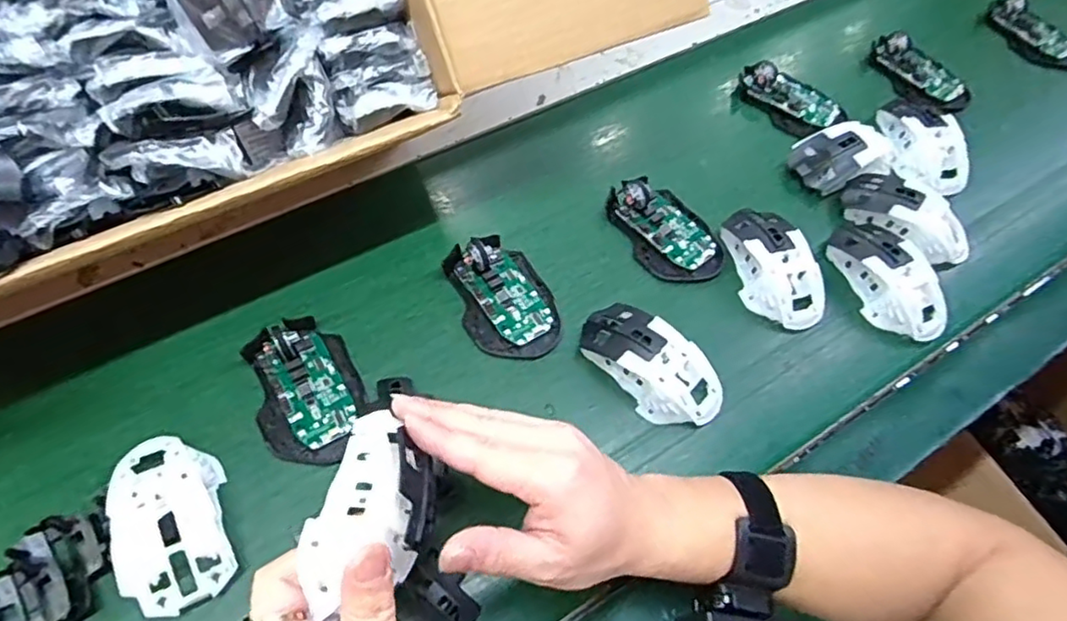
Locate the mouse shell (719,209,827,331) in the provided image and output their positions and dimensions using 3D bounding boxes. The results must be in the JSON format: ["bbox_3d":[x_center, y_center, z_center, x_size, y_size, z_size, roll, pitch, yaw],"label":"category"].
[{"bbox_3d":[0.203,-0.037,0.531,0.058,0.040,0.111,-15,62,-9],"label":"mouse shell"}]

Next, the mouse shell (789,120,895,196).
[{"bbox_3d":[0.298,-0.154,0.603,0.105,0.041,0.064,-28,65,-16],"label":"mouse shell"}]

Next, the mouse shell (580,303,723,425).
[{"bbox_3d":[0.091,0.038,0.479,0.069,0.036,0.117,-38,67,-20],"label":"mouse shell"}]

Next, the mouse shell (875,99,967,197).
[{"bbox_3d":[0.379,-0.165,0.613,0.055,0.036,0.110,-8,61,-6],"label":"mouse shell"}]

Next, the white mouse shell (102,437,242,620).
[{"bbox_3d":[-0.234,0.132,0.399,0.063,0.033,0.113,-20,63,-12],"label":"white mouse shell"}]

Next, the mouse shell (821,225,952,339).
[{"bbox_3d":[0.302,-0.028,0.533,0.059,0.047,0.113,-19,62,-11],"label":"mouse shell"}]

